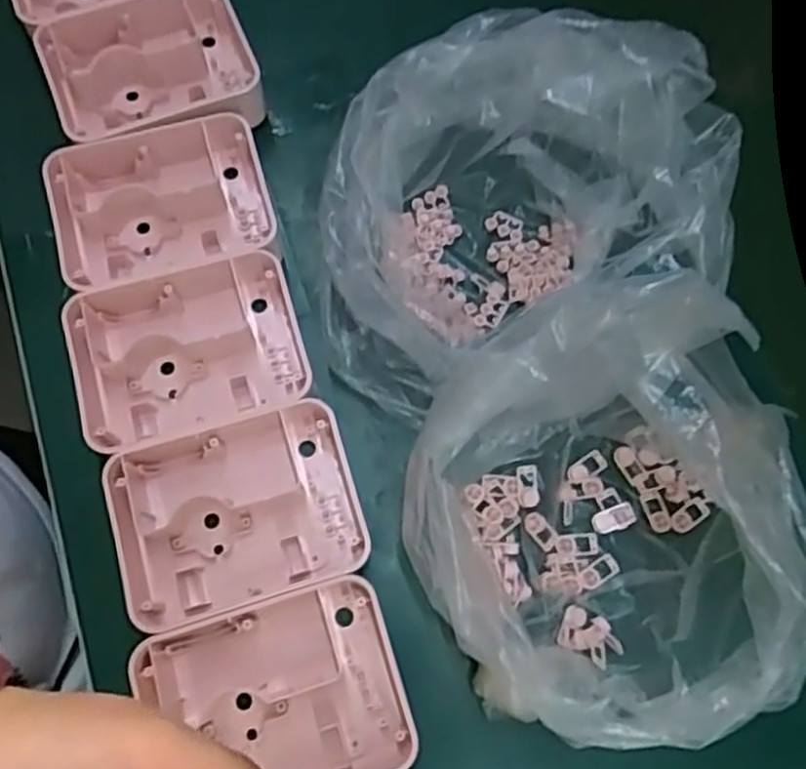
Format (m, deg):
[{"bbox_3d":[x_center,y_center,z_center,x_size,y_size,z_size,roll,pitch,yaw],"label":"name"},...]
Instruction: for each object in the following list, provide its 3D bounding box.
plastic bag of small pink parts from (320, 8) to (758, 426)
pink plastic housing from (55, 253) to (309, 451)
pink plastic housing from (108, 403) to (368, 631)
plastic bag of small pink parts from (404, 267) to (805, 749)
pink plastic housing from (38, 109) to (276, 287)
[{"bbox_3d":[0.073,-0.109,0.453,0.234,0.107,0.218,-3,72,-3],"label":"plastic bag of small pink parts"},{"bbox_3d":[-0.128,-0.018,0.447,0.132,0.037,0.103,-16,73,-7],"label":"pink plastic housing"},{"bbox_3d":[-0.092,0.071,0.420,0.130,0.036,0.102,-16,73,-7],"label":"pink plastic housing"},{"bbox_3d":[0.095,0.079,0.367,0.161,0.140,0.182,-22,74,-9],"label":"plastic bag of small pink parts"},{"bbox_3d":[-0.150,-0.110,0.476,0.132,0.039,0.095,-20,73,-8],"label":"pink plastic housing"}]

